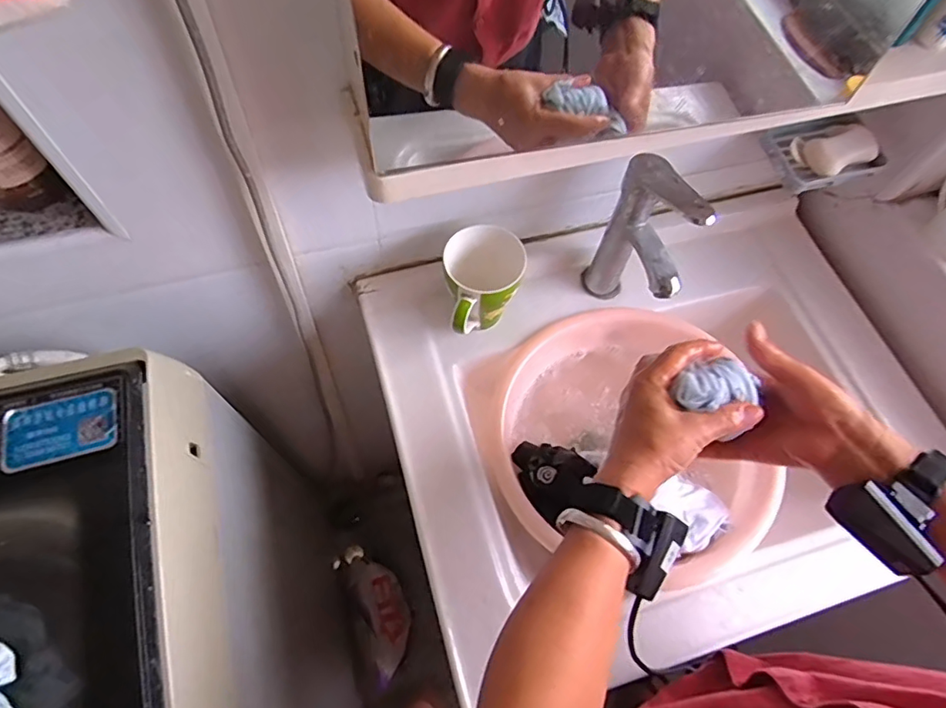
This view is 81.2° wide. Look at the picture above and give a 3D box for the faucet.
[{"bbox_3d":[0.187,-0.109,0.611,0.046,0.199,0.121,-22,67,-13],"label":"faucet"}]

